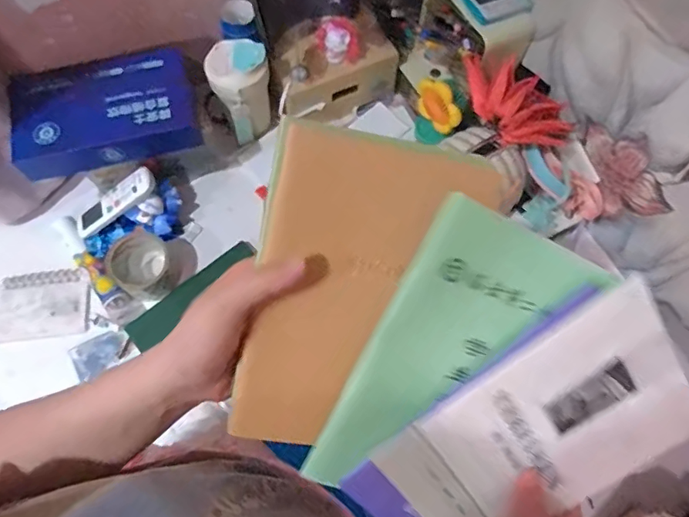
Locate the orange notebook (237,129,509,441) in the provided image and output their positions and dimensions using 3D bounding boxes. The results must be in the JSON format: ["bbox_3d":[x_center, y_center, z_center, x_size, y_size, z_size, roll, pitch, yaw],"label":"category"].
[{"bbox_3d":[0.011,0.027,0.334,0.138,0.006,0.203,11,98,-13],"label":"orange notebook"}]

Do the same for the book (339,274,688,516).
[{"bbox_3d":[0.130,0.128,0.351,0.229,0.013,0.143,-37,110,3],"label":"book"}]

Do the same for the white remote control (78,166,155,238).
[{"bbox_3d":[-0.335,-0.080,0.739,0.136,0.018,0.040,-36,72,6],"label":"white remote control"}]

